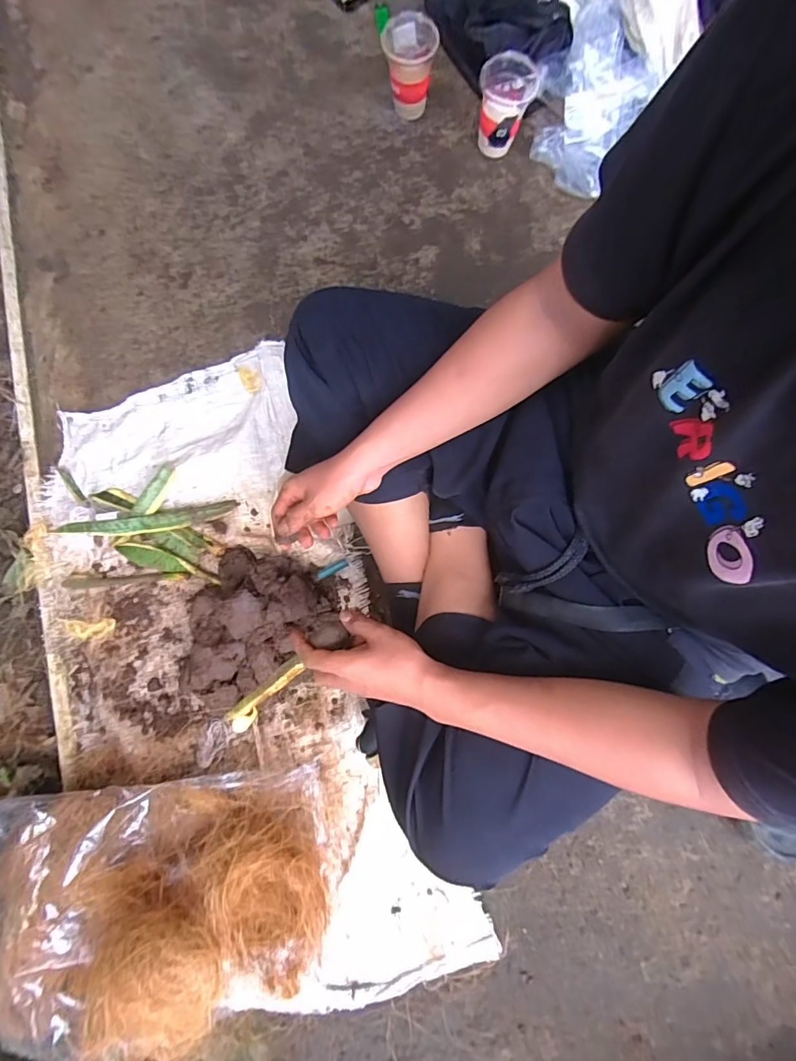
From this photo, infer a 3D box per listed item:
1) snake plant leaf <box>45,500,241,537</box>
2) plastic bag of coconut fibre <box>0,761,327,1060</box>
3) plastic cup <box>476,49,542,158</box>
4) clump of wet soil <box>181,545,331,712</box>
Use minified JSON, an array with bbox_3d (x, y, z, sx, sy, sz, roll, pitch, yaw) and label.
[{"bbox_3d":[-0.389,-0.013,0.724,0.269,0.033,0.032,-10,79,-1],"label":"snake plant leaf"},{"bbox_3d":[-0.320,0.454,0.560,0.457,0.180,0.279,-10,79,-1],"label":"plastic bag of coconut fibre"},{"bbox_3d":[0.180,-0.715,0.798,0.091,0.105,0.094,0,79,1],"label":"plastic cup"},{"bbox_3d":[-0.228,0.134,0.669,0.167,0.080,0.227,37,82,7],"label":"clump of wet soil"}]

